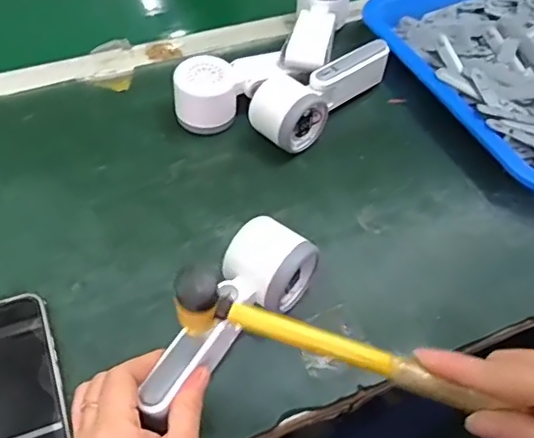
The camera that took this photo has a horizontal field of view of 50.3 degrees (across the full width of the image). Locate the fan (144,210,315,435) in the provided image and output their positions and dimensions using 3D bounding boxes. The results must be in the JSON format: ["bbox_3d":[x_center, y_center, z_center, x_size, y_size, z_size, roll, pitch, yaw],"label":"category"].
[{"bbox_3d":[-0.031,0.068,0.397,0.054,0.041,0.165,32,53,20],"label":"fan"}]

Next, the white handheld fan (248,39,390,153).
[{"bbox_3d":[0.055,-0.129,0.554,0.055,0.053,0.161,34,59,21],"label":"white handheld fan"}]

